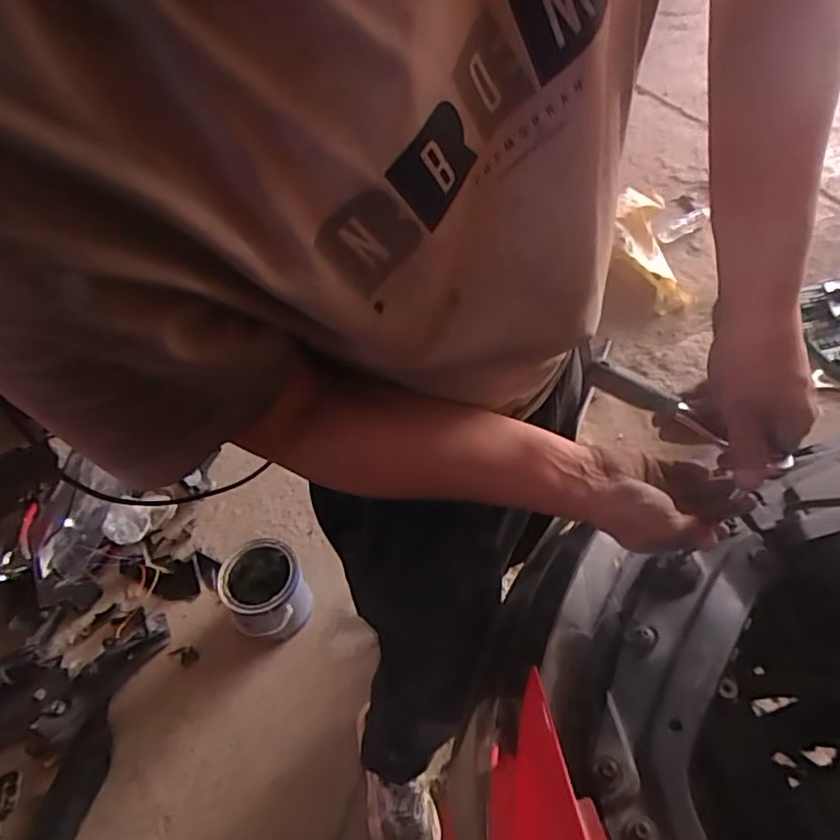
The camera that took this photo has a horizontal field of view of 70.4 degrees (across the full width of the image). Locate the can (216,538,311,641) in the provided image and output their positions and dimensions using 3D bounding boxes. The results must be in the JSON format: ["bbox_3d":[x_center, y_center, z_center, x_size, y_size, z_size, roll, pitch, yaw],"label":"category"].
[{"bbox_3d":[-0.315,0.355,1.228,0.145,0.158,0.177,-17,51,-10],"label":"can"}]

